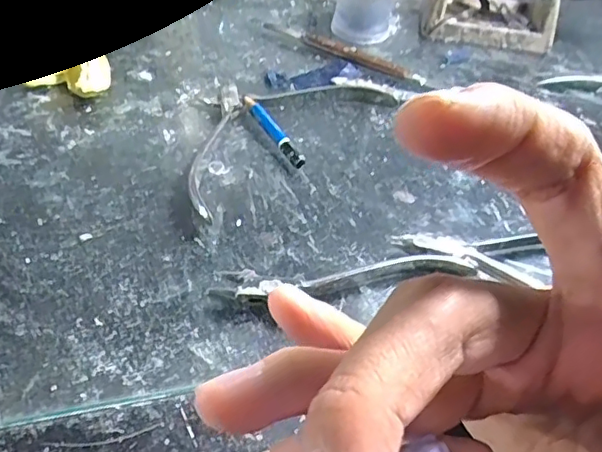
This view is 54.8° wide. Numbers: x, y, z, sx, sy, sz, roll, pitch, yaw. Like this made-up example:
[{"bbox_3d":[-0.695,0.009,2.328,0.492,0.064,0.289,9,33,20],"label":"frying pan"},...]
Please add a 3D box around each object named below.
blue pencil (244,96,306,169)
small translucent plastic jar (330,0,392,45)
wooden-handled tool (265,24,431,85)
[{"bbox_3d":[-0.016,-0.055,0.343,0.008,0.011,0.063,-21,53,-25],"label":"blue pencil"},{"bbox_3d":[0.049,-0.169,0.432,0.044,0.047,0.042,12,47,4],"label":"small translucent plastic jar"},{"bbox_3d":[0.028,-0.125,0.416,0.128,0.010,0.013,27,49,18],"label":"wooden-handled tool"}]

